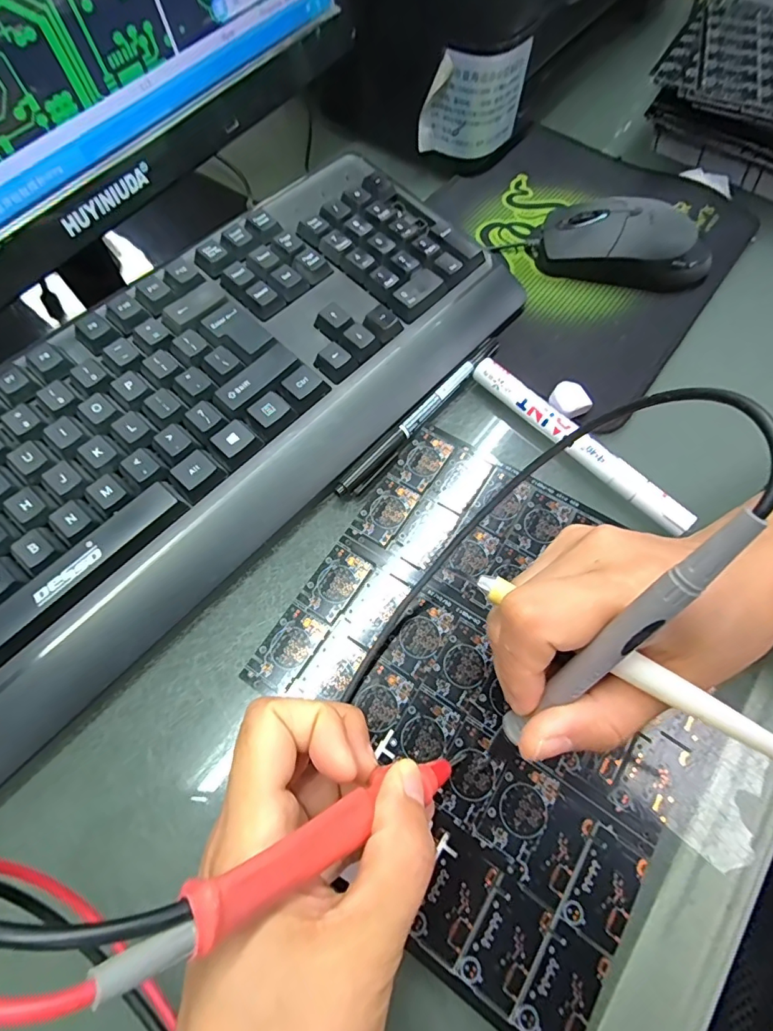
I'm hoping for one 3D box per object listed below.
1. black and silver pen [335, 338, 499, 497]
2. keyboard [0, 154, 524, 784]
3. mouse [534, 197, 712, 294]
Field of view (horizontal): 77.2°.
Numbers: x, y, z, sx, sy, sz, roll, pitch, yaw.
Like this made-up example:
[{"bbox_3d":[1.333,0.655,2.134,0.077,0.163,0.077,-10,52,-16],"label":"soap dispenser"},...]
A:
[{"bbox_3d":[0.023,-0.059,0.281,0.010,0.009,0.140,39,70,15],"label":"black and silver pen"},{"bbox_3d":[-0.113,-0.047,0.256,0.153,0.043,0.424,40,71,16],"label":"keyboard"},{"bbox_3d":[0.161,-0.181,0.325,0.115,0.037,0.058,21,66,8],"label":"mouse"}]

